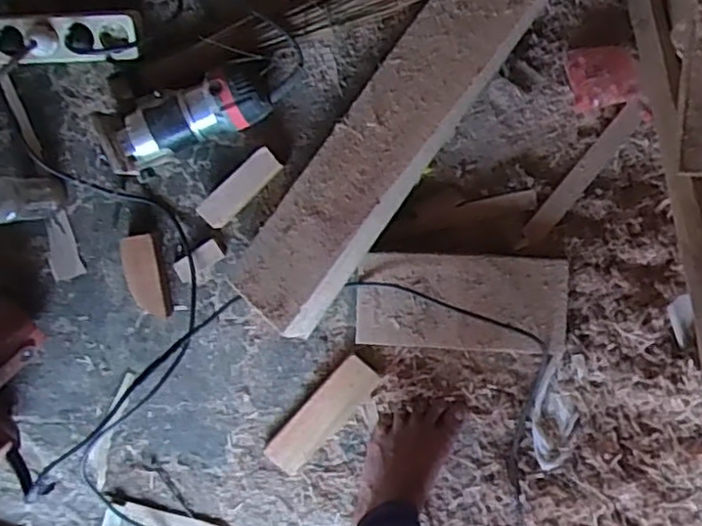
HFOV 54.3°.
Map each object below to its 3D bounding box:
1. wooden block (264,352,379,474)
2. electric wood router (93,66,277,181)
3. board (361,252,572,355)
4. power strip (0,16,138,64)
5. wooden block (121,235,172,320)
[{"bbox_3d":[-0.038,0.211,0.947,0.058,0.012,0.188,41,96,-3],"label":"wooden block"},{"bbox_3d":[-0.203,-0.180,0.867,0.214,0.072,0.084,-20,96,4],"label":"electric wood router"},{"bbox_3d":[0.140,0.051,0.867,0.260,0.019,0.120,2,97,2],"label":"board"},{"bbox_3d":[-0.369,-0.277,0.864,0.200,0.039,0.063,0,97,2],"label":"power strip"},{"bbox_3d":[-0.274,0.020,0.925,0.048,0.025,0.113,-14,96,3],"label":"wooden block"}]

